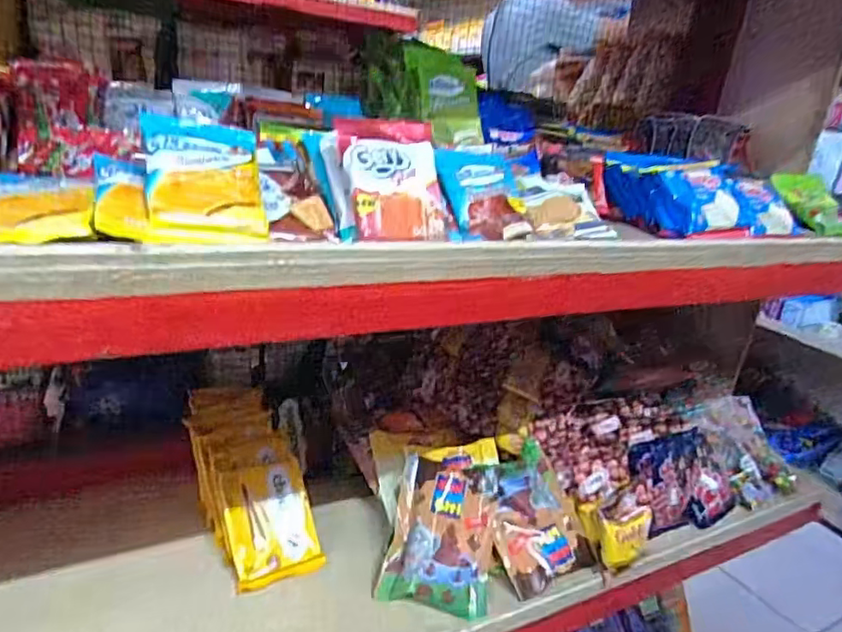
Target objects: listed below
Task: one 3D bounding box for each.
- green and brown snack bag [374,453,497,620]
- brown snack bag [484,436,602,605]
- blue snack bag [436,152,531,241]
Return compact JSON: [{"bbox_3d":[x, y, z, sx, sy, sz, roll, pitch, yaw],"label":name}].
[{"bbox_3d":[0.026,0.240,0.655,0.112,0.157,0.046,18,-27,-7],"label":"green and brown snack bag"},{"bbox_3d":[0.126,0.234,0.684,0.109,0.142,0.040,-22,-14,-20],"label":"brown snack bag"},{"bbox_3d":[0.051,-0.096,0.477,0.068,0.020,0.089,-5,60,-22],"label":"blue snack bag"}]

